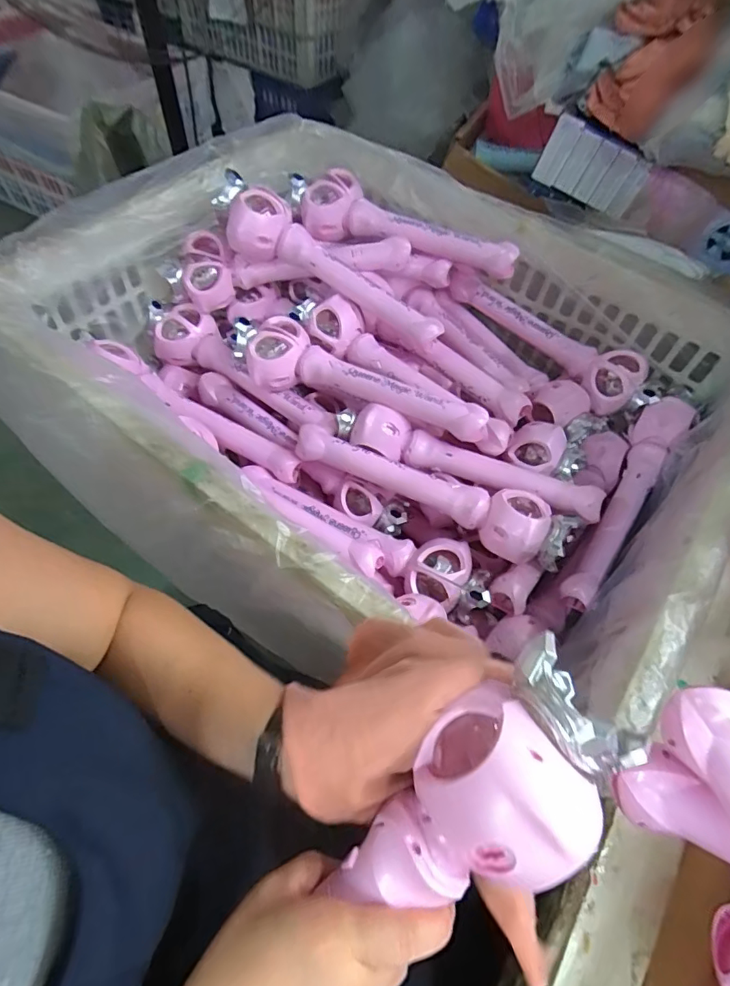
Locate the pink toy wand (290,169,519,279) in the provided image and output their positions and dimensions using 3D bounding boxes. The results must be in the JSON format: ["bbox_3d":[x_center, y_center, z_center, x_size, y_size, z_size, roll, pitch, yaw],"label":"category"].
[{"bbox_3d":[0.054,-0.406,0.758,0.360,0.057,0.074,17,58,6],"label":"pink toy wand"}]

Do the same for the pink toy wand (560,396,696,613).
[{"bbox_3d":[0.347,0.007,0.664,0.056,0.069,0.324,30,74,13],"label":"pink toy wand"}]

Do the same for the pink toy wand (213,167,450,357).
[{"bbox_3d":[-0.055,-0.305,0.704,0.353,0.073,0.072,31,59,-9],"label":"pink toy wand"}]

